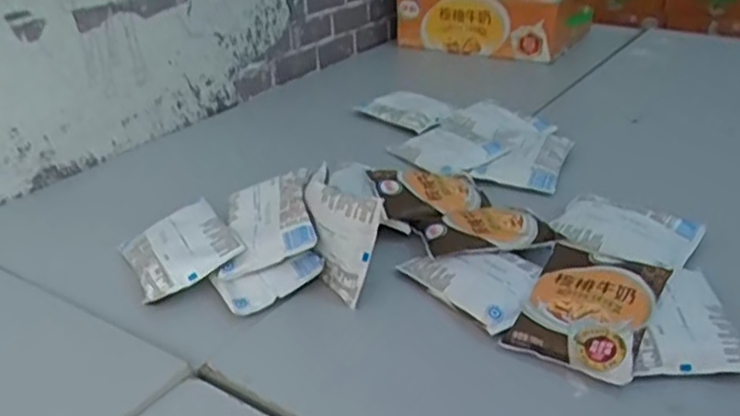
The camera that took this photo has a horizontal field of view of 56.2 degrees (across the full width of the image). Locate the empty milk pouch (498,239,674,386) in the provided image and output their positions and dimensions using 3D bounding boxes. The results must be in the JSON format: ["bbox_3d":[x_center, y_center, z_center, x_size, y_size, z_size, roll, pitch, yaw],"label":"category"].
[{"bbox_3d":[0.176,0.073,0.555,0.094,0.027,0.122,16,33,29],"label":"empty milk pouch"}]

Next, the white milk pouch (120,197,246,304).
[{"bbox_3d":[-0.180,0.035,0.655,0.093,0.017,0.109,-28,38,-18],"label":"white milk pouch"}]

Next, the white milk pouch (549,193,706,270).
[{"bbox_3d":[0.244,0.023,0.666,0.126,0.033,0.063,16,33,29],"label":"white milk pouch"}]

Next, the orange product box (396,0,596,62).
[{"bbox_3d":[0.237,-0.382,1.307,0.313,0.133,0.207,18,34,32],"label":"orange product box"}]

